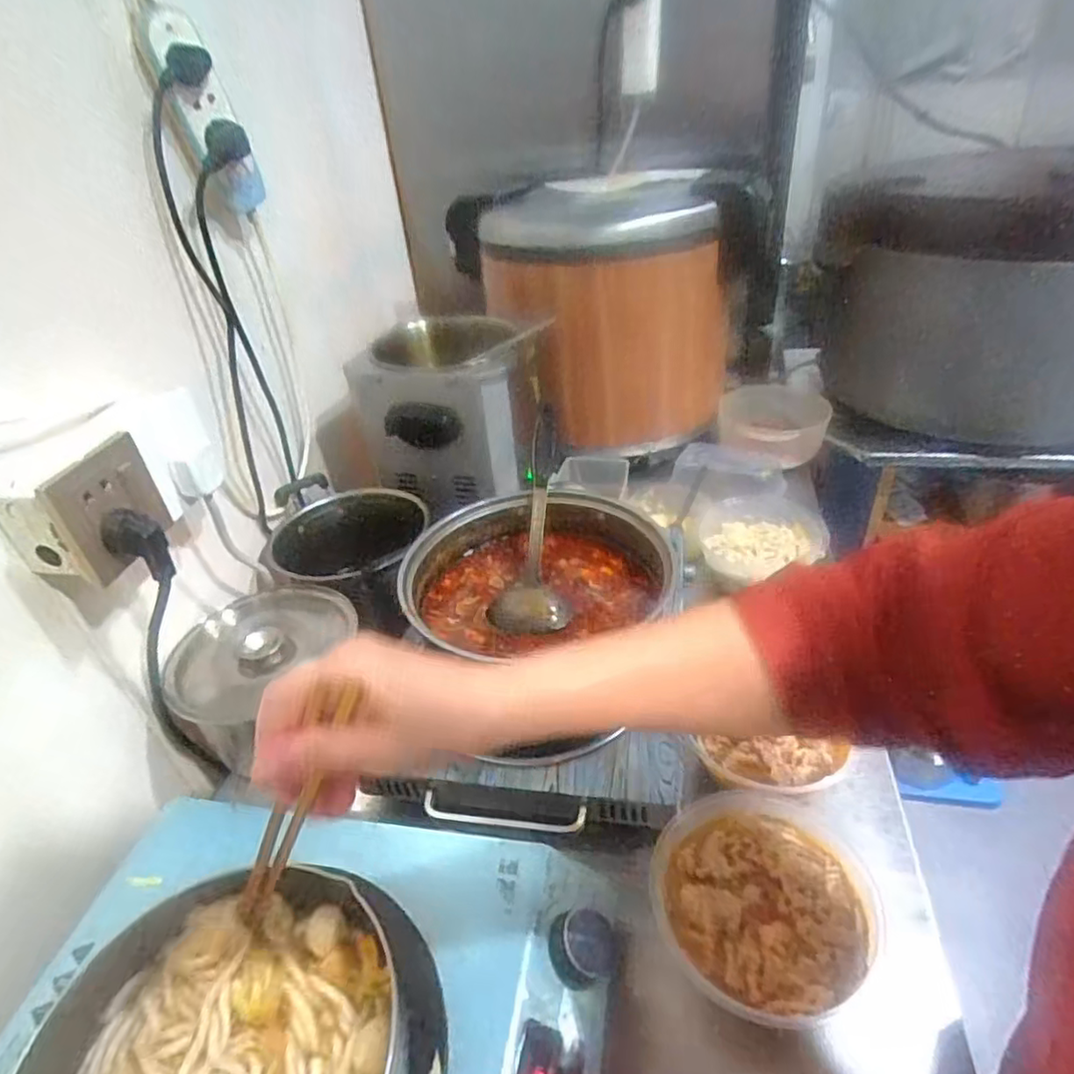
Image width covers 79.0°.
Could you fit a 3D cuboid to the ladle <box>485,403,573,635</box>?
[{"bbox_3d":[0.004,-0.015,0.641,0.065,0.038,0.253,1,53,7],"label":"ladle"}]

